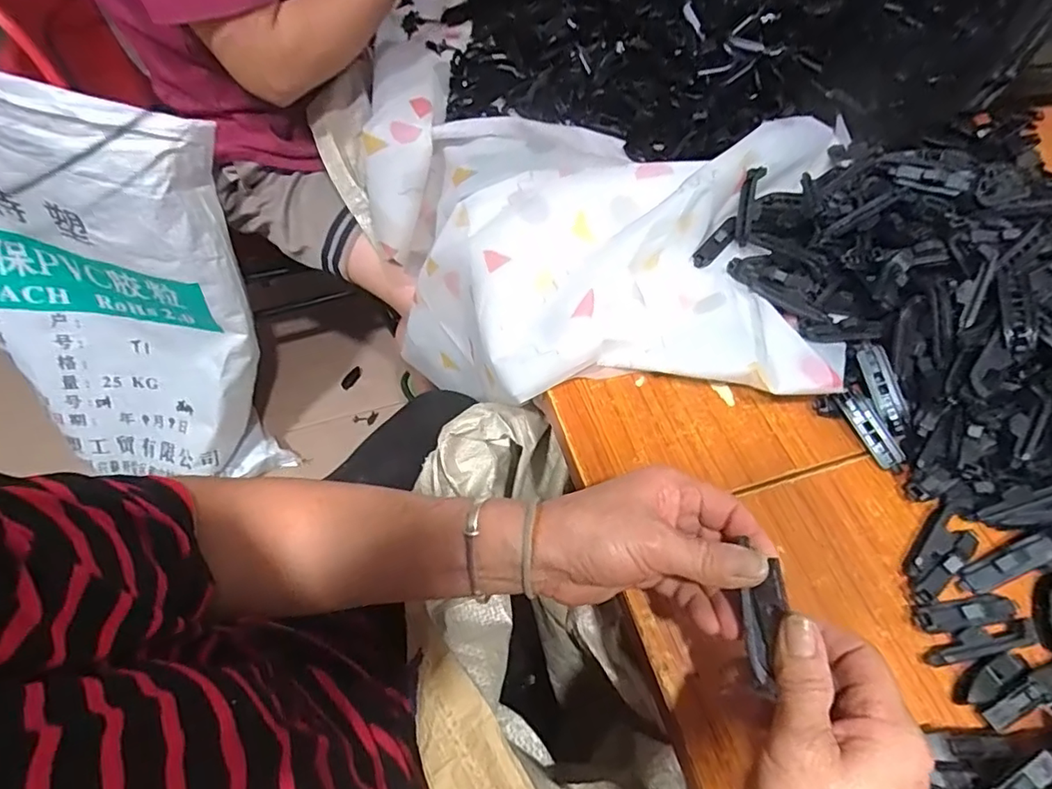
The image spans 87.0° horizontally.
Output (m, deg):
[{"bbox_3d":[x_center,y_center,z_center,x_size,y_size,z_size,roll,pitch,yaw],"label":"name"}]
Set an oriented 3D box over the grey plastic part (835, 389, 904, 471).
[{"bbox_3d":[0.266,0.027,0.428,0.019,0.009,0.070,-26,76,-12],"label":"grey plastic part"}]

